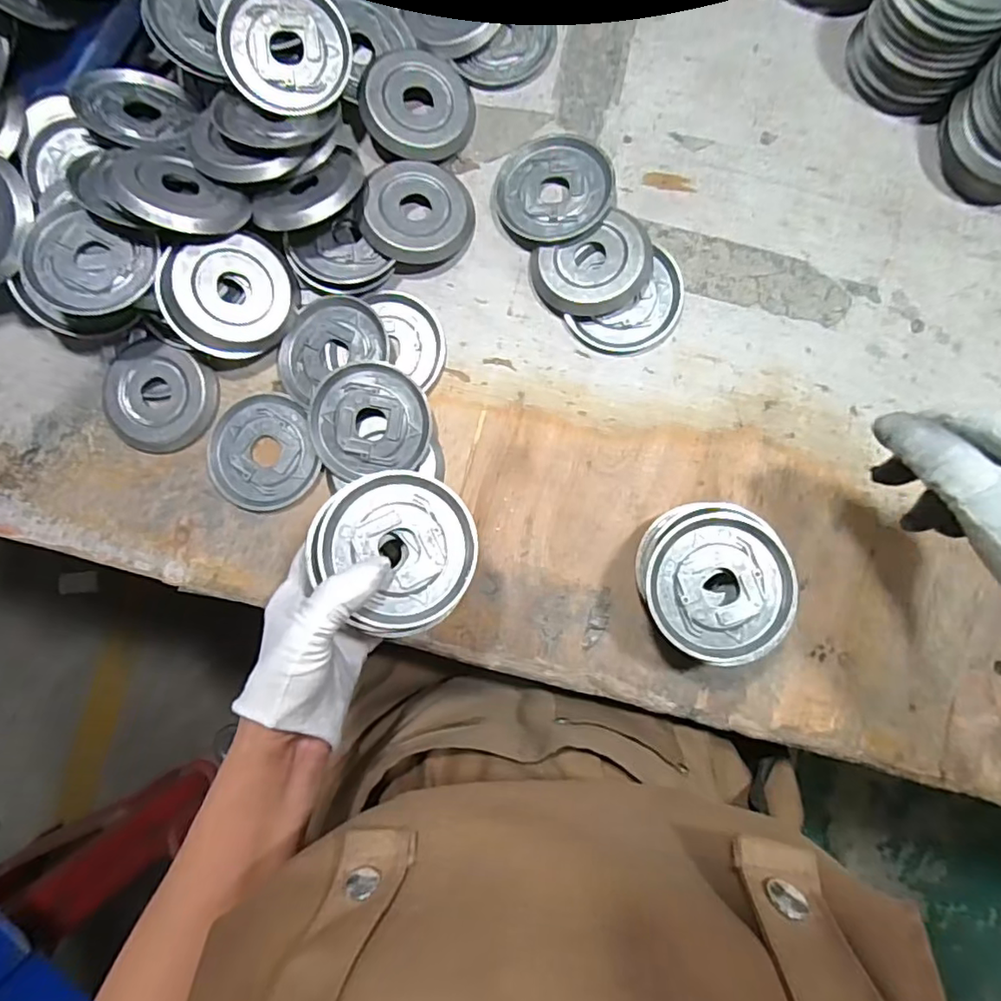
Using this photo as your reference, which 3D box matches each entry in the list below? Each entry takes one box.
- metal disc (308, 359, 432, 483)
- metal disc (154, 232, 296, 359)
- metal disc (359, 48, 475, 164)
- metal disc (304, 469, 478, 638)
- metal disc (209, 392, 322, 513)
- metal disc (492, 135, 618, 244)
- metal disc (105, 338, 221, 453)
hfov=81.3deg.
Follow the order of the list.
[{"bbox_3d":[-0.091,-0.056,0.409,0.083,0.008,0.081,0,95,1],"label":"metal disc"},{"bbox_3d":[-0.188,-0.142,0.405,0.086,0.013,0.077,-17,99,-26],"label":"metal disc"},{"bbox_3d":[-0.060,-0.290,0.430,0.081,0.008,0.073,28,86,-14],"label":"metal disc"},{"bbox_3d":[-0.059,0.027,0.325,0.087,0.016,0.086,0,83,2],"label":"metal disc"},{"bbox_3d":[-0.173,-0.035,0.423,0.077,0.006,0.084,0,83,2],"label":"metal disc"},{"bbox_3d":[0.039,-0.228,0.425,0.086,0.014,0.085,0,83,2],"label":"metal disc"},{"bbox_3d":[-0.251,-0.075,0.428,0.084,0.014,0.075,20,85,4],"label":"metal disc"}]

